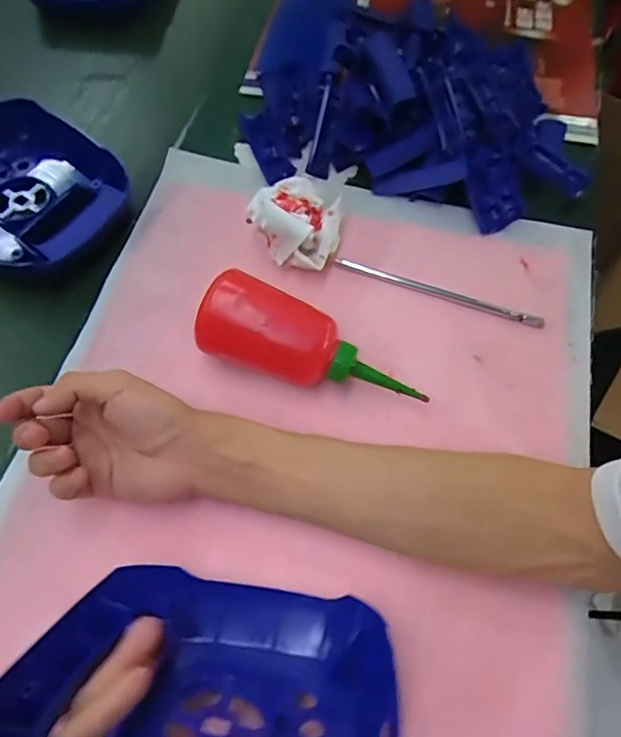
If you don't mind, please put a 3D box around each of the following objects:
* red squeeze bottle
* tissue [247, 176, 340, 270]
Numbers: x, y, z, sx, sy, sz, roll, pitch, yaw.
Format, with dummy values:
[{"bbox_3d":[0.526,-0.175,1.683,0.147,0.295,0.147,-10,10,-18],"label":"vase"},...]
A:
[{"bbox_3d":[0.003,-0.018,0.392,0.168,0.056,0.063,15,63,6],"label":"red squeeze bottle"},{"bbox_3d":[-0.013,-0.116,0.436,0.072,0.056,0.063,-2,63,-2],"label":"tissue"}]

